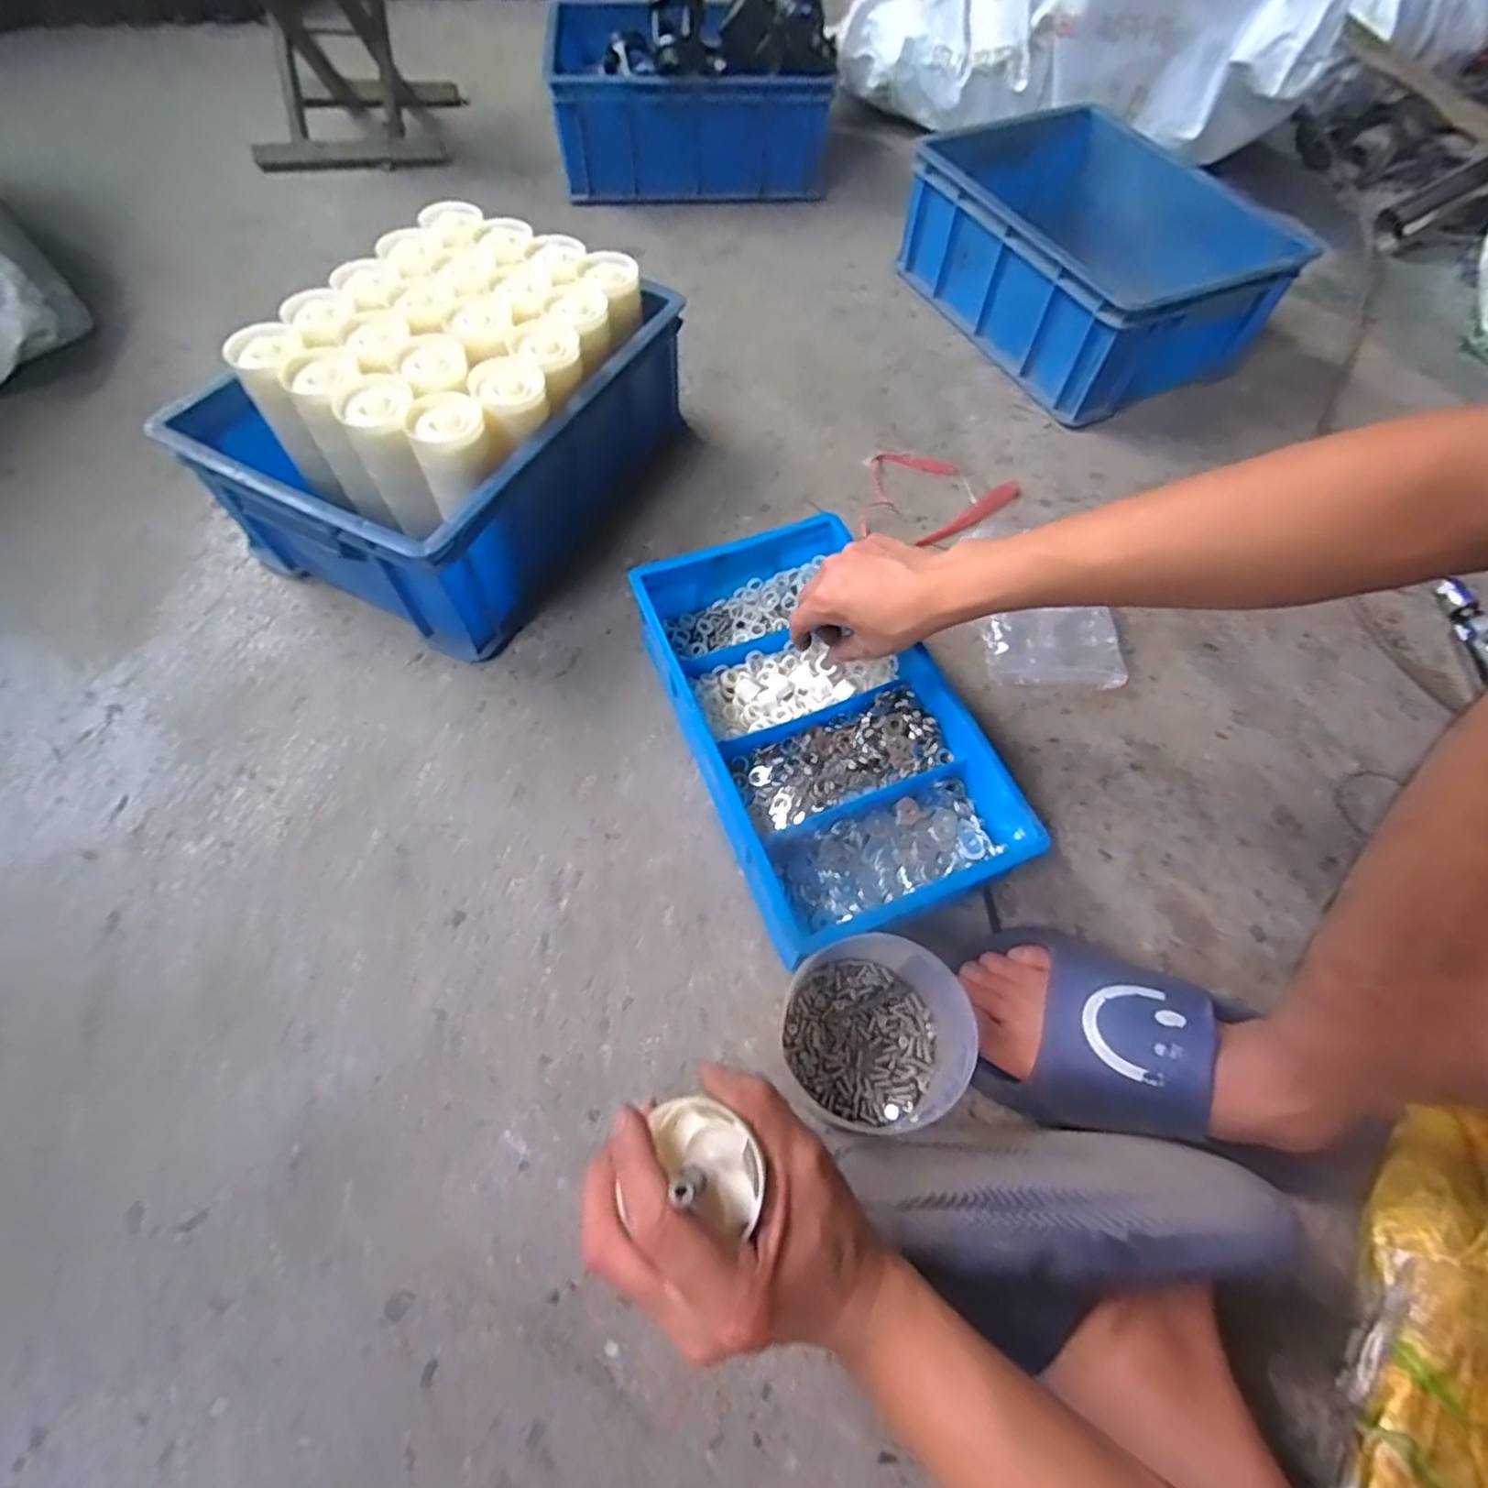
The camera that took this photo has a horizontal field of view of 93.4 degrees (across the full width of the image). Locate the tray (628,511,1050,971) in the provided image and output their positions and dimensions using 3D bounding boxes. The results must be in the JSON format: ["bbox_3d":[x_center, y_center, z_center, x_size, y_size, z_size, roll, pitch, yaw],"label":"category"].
[{"bbox_3d":[0.057,-0.016,0.572,0.196,0.089,0.341,-21,63,-13],"label":"tray"}]

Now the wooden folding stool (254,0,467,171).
[{"bbox_3d":[-0.611,-1.054,1.046,0.273,0.252,0.302,-3,61,-3],"label":"wooden folding stool"}]

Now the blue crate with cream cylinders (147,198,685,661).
[{"bbox_3d":[-0.273,-0.308,0.679,0.286,0.179,0.389,27,63,13],"label":"blue crate with cream cylinders"}]

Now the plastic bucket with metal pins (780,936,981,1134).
[{"bbox_3d":[0.083,0.190,0.464,0.113,0.084,0.107,1,60,-1],"label":"plastic bucket with metal pins"}]

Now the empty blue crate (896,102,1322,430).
[{"bbox_3d":[0.432,-0.609,0.879,0.302,0.153,0.386,-23,64,-14],"label":"empty blue crate"}]

